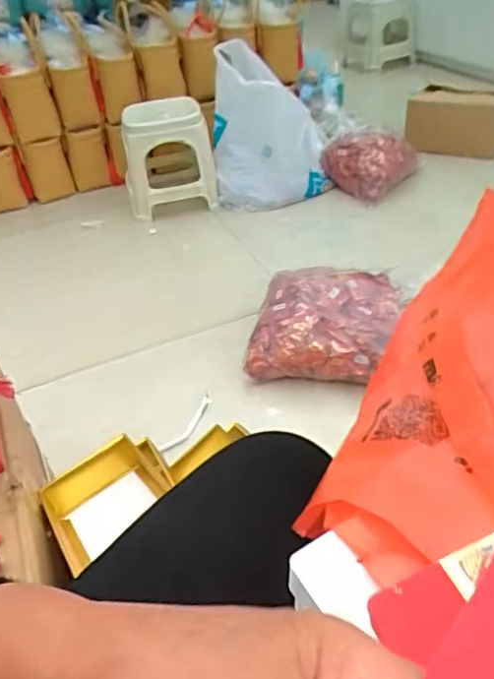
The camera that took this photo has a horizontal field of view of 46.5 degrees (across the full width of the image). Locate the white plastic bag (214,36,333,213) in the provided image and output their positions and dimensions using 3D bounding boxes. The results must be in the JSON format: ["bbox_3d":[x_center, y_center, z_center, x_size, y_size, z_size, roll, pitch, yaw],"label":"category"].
[{"bbox_3d":[0.055,-0.573,1.563,0.305,0.431,0.217,-5,39,3],"label":"white plastic bag"}]

